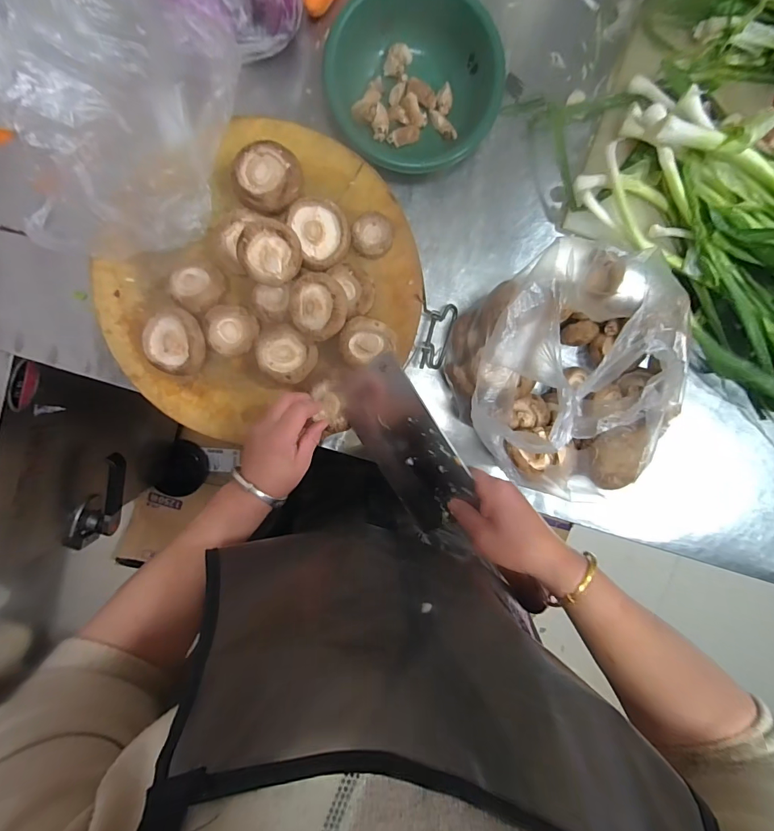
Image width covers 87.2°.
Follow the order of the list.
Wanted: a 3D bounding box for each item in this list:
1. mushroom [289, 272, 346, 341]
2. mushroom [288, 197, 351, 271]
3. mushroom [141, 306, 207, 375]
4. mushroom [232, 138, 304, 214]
[{"bbox_3d":[-0.074,-0.117,0.440,0.059,0.032,0.068,1,97,-5],"label":"mushroom"},{"bbox_3d":[-0.072,-0.202,0.457,0.059,0.032,0.074,-20,98,-2],"label":"mushroom"},{"bbox_3d":[-0.232,-0.080,0.447,0.070,0.045,0.068,6,97,-5],"label":"mushroom"},{"bbox_3d":[-0.129,-0.255,0.443,0.069,0.037,0.070,-1,97,-5],"label":"mushroom"}]

